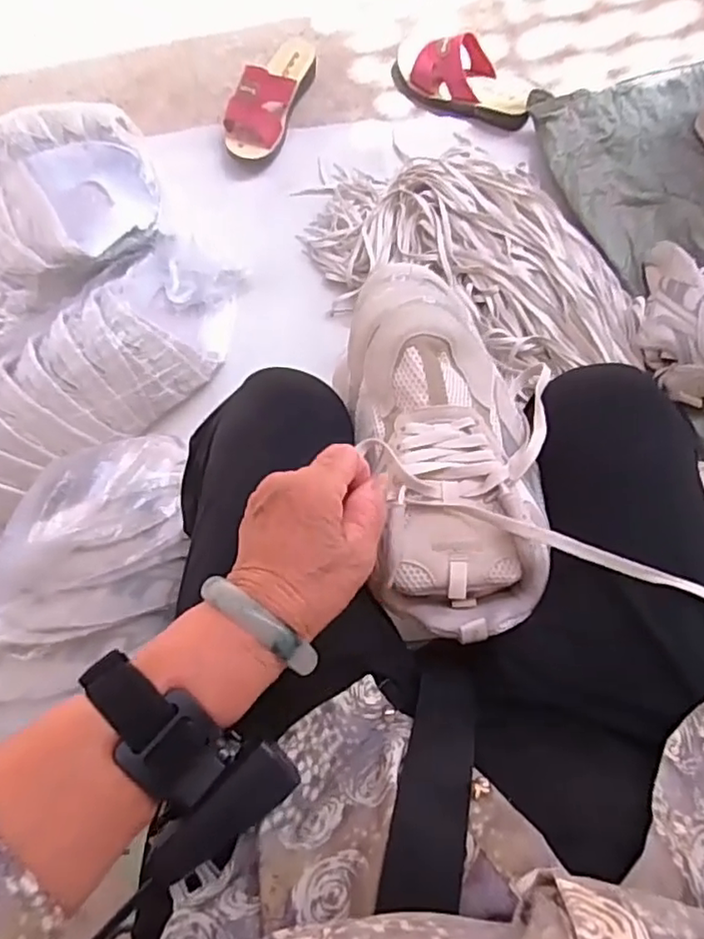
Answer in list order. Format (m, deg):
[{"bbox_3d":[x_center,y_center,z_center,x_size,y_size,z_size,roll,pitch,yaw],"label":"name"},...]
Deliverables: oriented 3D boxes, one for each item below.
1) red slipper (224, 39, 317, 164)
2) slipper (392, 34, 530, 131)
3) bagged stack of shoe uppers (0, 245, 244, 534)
[{"bbox_3d":[-0.128,-0.576,0.955,0.090,0.073,0.223,19,80,5],"label":"red slipper"},{"bbox_3d":[0.167,-0.591,0.945,0.229,0.065,0.093,35,82,7],"label":"slipper"},{"bbox_3d":[-0.306,-0.121,0.785,0.149,0.137,0.450,41,68,8],"label":"bagged stack of shoe uppers"}]

